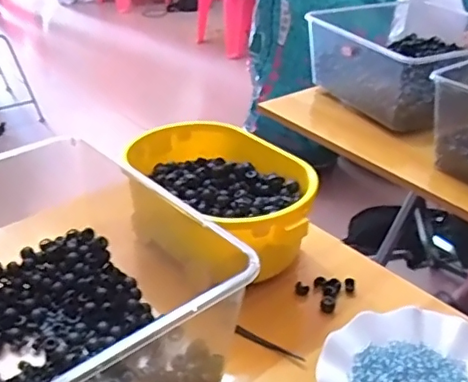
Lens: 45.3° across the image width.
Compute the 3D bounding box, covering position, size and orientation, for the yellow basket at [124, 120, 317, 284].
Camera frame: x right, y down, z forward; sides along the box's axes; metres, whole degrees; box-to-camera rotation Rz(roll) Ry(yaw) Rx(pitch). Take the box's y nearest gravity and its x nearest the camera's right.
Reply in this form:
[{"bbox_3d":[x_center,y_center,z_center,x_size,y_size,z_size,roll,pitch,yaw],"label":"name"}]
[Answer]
[{"bbox_3d":[-0.005,0.008,0.657,0.135,0.096,0.251,-17,35,-26],"label":"yellow basket"}]

